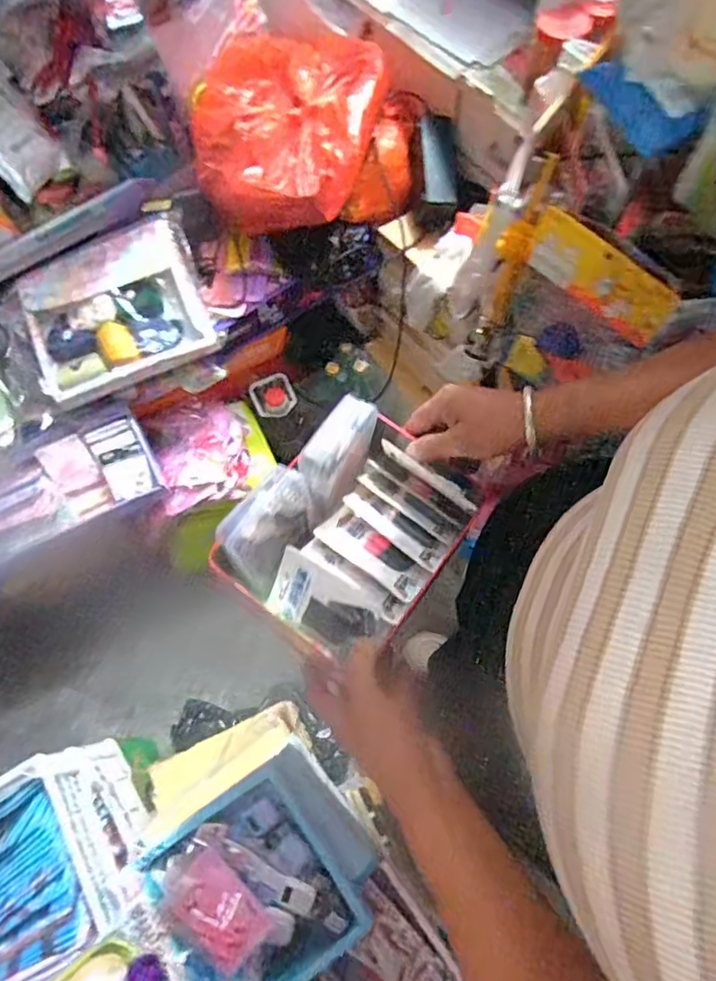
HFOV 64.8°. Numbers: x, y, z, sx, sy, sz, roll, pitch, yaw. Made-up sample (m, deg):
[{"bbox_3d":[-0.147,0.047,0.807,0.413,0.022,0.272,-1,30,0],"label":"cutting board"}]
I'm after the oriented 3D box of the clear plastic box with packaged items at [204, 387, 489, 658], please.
[{"bbox_3d":[-0.006,0.032,0.462,0.150,0.067,0.195,36,74,13],"label":"clear plastic box with packaged items"}]

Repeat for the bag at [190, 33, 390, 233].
[{"bbox_3d":[-0.112,-0.627,1.000,0.319,0.191,0.293,24,72,9],"label":"bag"}]

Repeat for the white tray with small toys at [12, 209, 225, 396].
[{"bbox_3d":[-0.441,-0.337,1.023,0.310,0.082,0.265,-22,71,-8],"label":"white tray with small toys"}]

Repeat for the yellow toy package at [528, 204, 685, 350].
[{"bbox_3d":[0.224,-0.205,0.532,0.019,0.064,0.153,-38,74,-13],"label":"yellow toy package"}]

